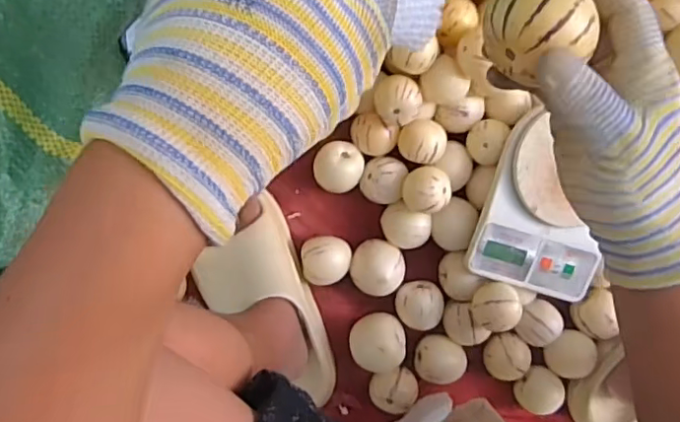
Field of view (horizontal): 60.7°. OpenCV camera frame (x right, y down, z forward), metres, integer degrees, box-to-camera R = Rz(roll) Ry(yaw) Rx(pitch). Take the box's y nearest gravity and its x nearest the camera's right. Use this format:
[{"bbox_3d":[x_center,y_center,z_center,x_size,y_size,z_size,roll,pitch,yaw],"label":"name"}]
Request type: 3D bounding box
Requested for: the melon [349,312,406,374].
[{"bbox_3d":[0.047,0.160,0.702,0.069,0.053,0.067,-4,96,-3],"label":"melon"}]

